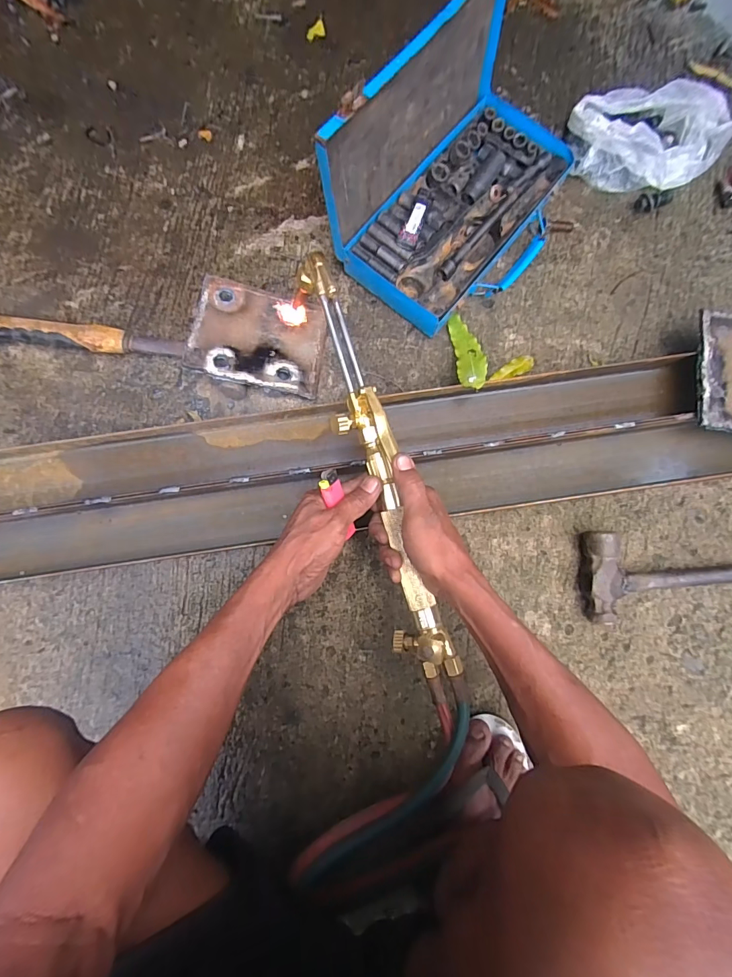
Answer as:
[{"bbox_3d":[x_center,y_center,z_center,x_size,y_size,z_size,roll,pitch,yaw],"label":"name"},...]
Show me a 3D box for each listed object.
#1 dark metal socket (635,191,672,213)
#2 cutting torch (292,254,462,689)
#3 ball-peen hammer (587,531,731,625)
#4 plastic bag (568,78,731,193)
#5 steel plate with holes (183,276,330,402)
[{"bbox_3d":[0.387,-0.389,0.571,0.045,0.022,0.025,-23,81,-6],"label":"dark metal socket"},{"bbox_3d":[0.006,-0.029,0.432,0.050,0.068,0.439,-16,84,-4],"label":"cutting torch"},{"bbox_3d":[0.389,0.102,0.497,0.263,0.029,0.103,1,79,-2],"label":"ball-peen hammer"},{"bbox_3d":[0.389,-0.474,0.563,0.233,0.064,0.128,-15,84,0],"label":"plastic bag"},{"bbox_3d":[-0.129,-0.185,0.520,0.153,0.006,0.120,10,80,-14],"label":"steel plate with holes"}]

